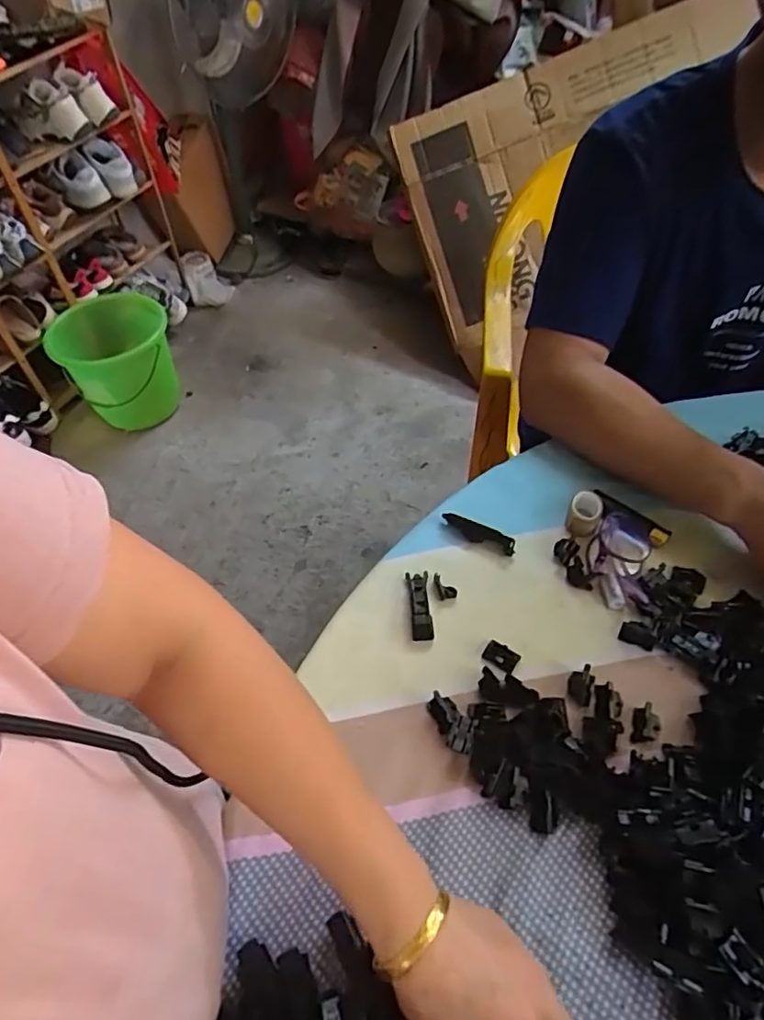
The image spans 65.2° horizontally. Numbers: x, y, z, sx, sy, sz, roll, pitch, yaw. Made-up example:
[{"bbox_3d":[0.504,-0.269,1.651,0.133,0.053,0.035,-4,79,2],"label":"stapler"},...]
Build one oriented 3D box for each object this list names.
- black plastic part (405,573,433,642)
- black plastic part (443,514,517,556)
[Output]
[{"bbox_3d":[0.033,0.082,0.518,0.019,0.011,0.067,-6,53,0],"label":"black plastic part"},{"bbox_3d":[0.090,0.021,0.562,0.074,0.011,0.016,24,58,20],"label":"black plastic part"}]

